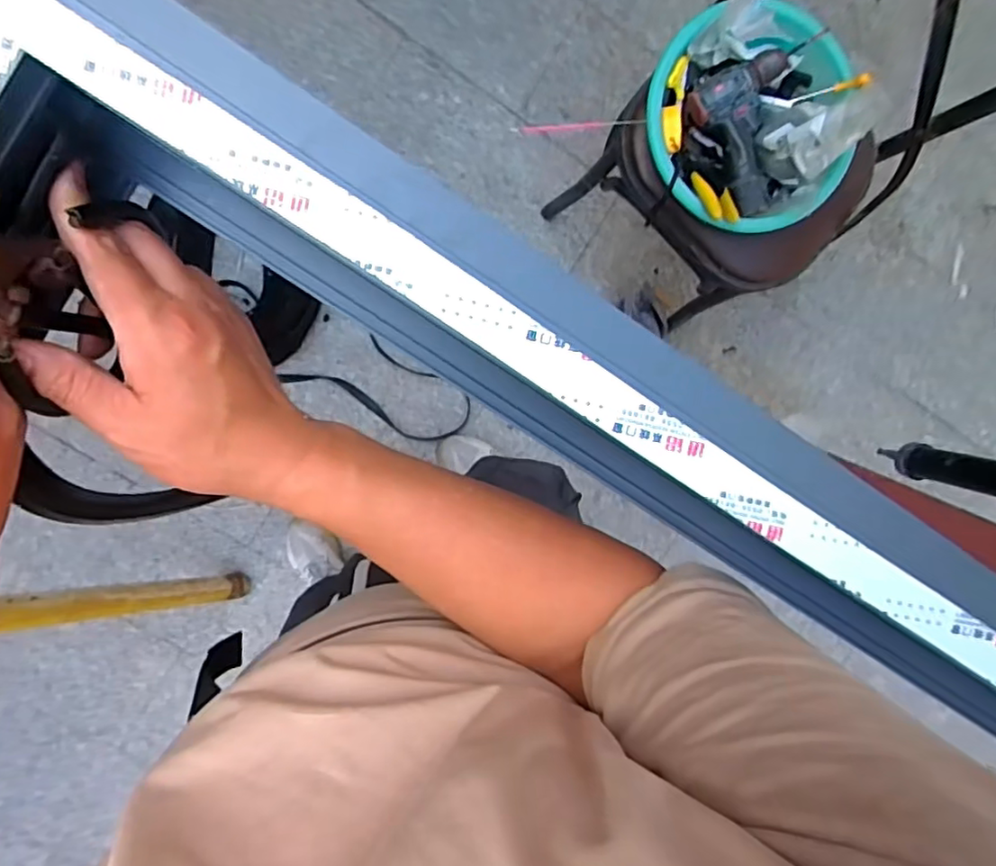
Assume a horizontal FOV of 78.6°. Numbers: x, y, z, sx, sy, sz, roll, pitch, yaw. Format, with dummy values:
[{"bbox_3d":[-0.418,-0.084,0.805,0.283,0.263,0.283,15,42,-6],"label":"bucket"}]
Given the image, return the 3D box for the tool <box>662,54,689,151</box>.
[{"bbox_3d":[0.266,-0.489,0.914,0.033,0.031,0.138,7,96,-6],"label":"tool"}]

